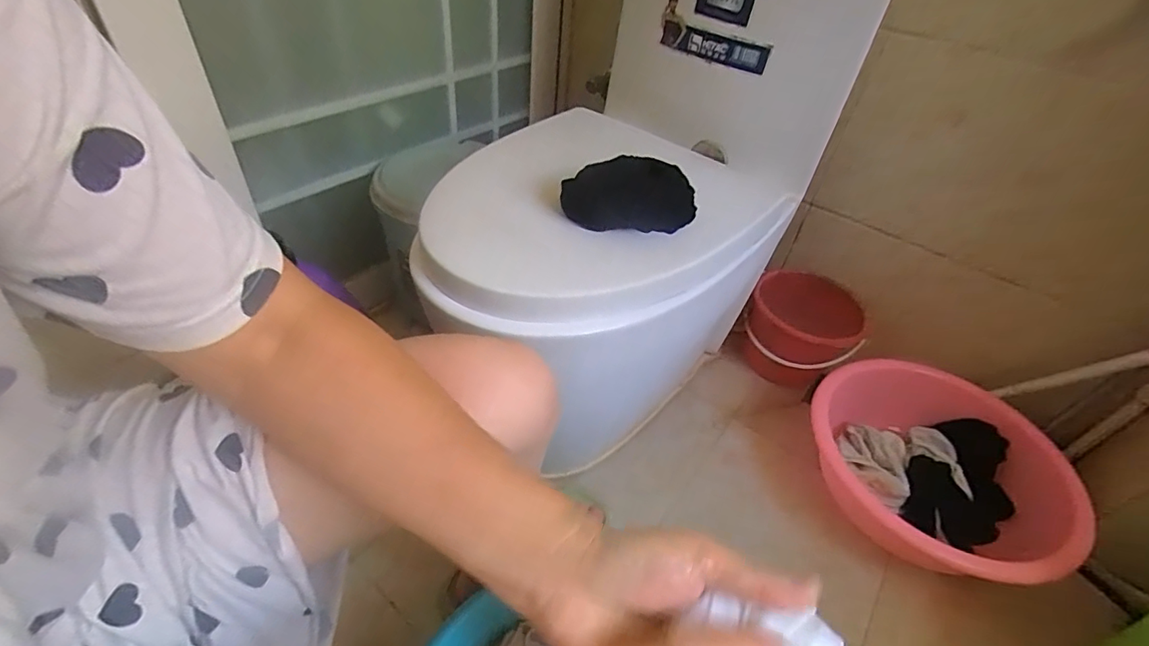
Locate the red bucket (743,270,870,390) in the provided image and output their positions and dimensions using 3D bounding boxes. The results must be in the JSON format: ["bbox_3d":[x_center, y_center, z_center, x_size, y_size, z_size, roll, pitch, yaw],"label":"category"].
[{"bbox_3d":[0.446,0.015,1.020,0.204,0.191,0.204,4,43,-4],"label":"red bucket"}]

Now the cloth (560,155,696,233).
[{"bbox_3d":[0.062,-0.148,0.585,0.150,0.052,0.075,1,43,-7],"label":"cloth"}]

